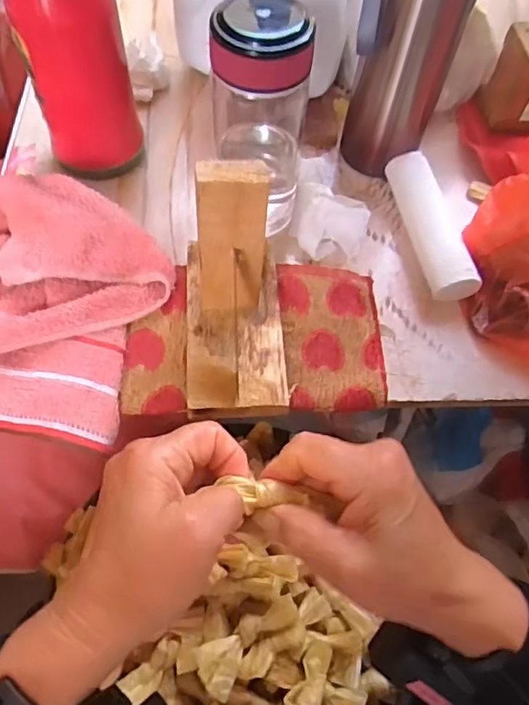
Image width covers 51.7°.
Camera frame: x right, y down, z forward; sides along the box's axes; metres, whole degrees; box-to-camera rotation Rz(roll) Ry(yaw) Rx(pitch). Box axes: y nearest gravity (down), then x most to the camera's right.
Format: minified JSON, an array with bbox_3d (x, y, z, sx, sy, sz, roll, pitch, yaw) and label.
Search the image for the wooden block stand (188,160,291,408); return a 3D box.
[{"bbox_3d":[-0.020,-0.045,0.363,0.072,0.133,0.128,-4,60,-5],"label":"wooden block stand"}]

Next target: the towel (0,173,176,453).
[{"bbox_3d":[-0.174,-0.041,0.413,0.177,0.061,0.189,9,60,3],"label":"towel"}]

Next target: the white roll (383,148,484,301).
[{"bbox_3d":[0.143,-0.109,0.477,0.042,0.036,0.147,-9,61,-8],"label":"white roll"}]

